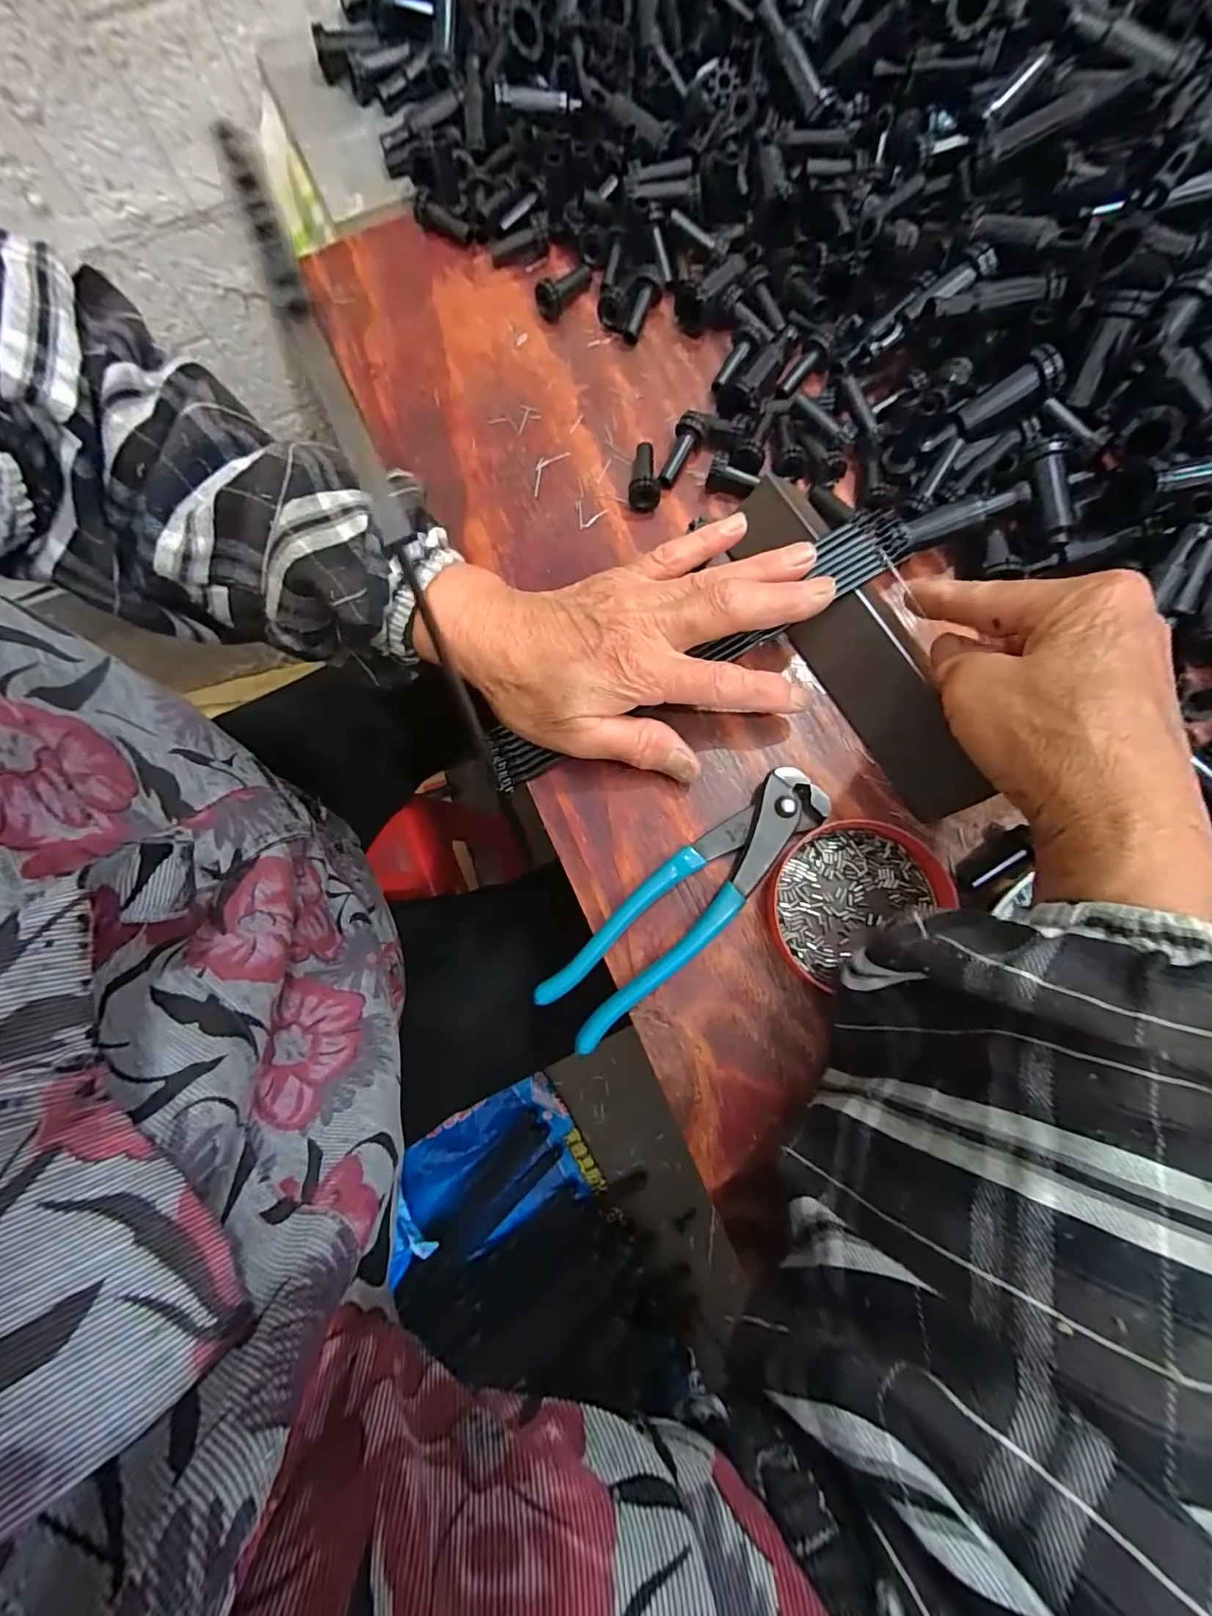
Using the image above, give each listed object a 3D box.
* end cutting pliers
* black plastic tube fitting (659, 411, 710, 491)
[{"bbox_3d":[0.038,0.043,0.257,0.160,0.014,0.038,-42,81,-7],"label":"end cutting pliers"},{"bbox_3d":[0.042,-0.200,0.308,0.016,0.013,0.043,28,95,6],"label":"black plastic tube fitting"}]

